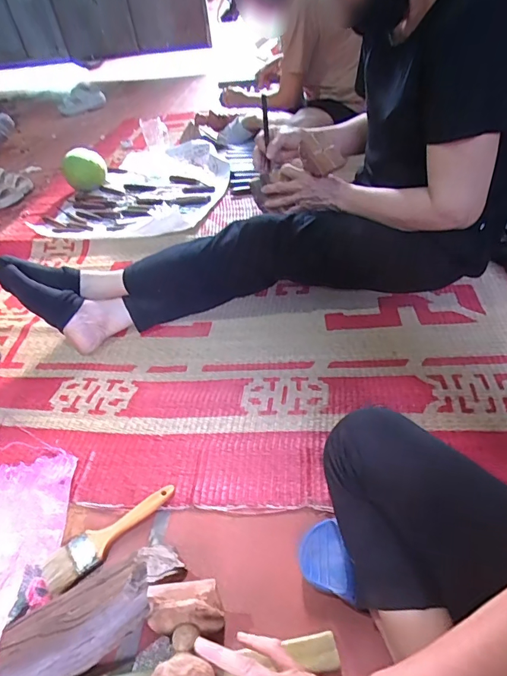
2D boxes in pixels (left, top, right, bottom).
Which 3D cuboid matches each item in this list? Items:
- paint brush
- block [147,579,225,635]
[{"bbox_3d":[-0.185,0.258,0.567,0.179,0.010,0.047,-30,47,-24],"label":"paint brush"},{"bbox_3d":[-0.071,0.284,0.452,0.075,0.047,0.034,-4,42,2],"label":"block"}]

